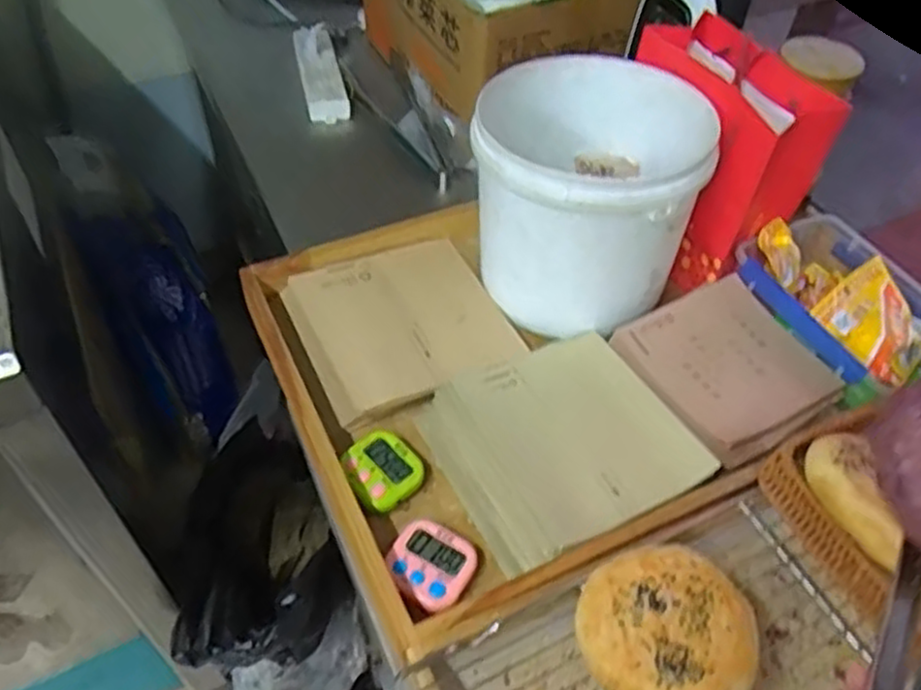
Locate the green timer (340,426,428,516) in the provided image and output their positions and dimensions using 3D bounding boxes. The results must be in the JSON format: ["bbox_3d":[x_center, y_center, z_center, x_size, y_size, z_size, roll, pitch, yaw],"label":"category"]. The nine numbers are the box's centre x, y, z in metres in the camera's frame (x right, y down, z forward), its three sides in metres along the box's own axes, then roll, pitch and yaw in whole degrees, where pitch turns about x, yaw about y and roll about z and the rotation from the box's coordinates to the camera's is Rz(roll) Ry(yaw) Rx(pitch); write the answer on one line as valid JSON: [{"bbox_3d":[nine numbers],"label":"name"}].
[{"bbox_3d":[-0.066,0.104,0.632,0.060,0.013,0.063,-32,57,-25],"label":"green timer"}]

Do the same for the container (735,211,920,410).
[{"bbox_3d":[0.371,-0.037,0.731,0.154,0.063,0.204,-19,53,-17],"label":"container"}]

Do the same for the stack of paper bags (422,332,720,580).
[{"bbox_3d":[0.087,0.082,0.642,0.185,0.044,0.180,-21,53,-19],"label":"stack of paper bags"}]

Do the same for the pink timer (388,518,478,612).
[{"bbox_3d":[-0.023,0.171,0.582,0.063,0.015,0.061,25,53,19],"label":"pink timer"}]

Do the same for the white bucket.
[{"bbox_3d":[0.119,-0.150,0.722,0.199,0.169,0.218,1,50,-1],"label":"white bucket"}]

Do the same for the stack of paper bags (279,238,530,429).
[{"bbox_3d":[-0.059,-0.020,0.725,0.180,0.032,0.182,-21,53,-18],"label":"stack of paper bags"}]

